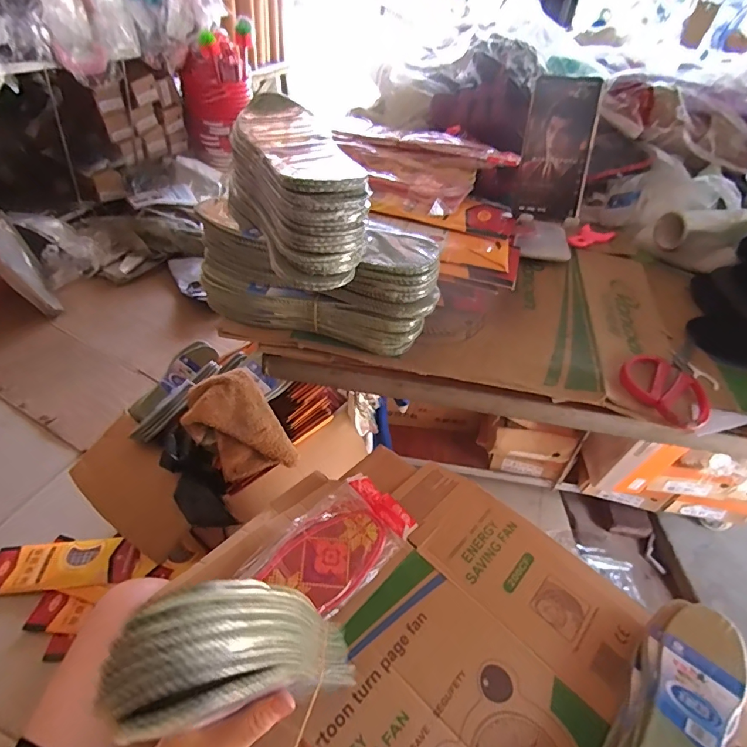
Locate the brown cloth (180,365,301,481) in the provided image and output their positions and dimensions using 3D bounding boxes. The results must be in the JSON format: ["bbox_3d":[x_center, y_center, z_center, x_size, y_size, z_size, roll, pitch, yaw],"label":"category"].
[{"bbox_3d":[-0.244,0.098,0.783,0.138,0.052,0.206,-31,93,-14],"label":"brown cloth"}]

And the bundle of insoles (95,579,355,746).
[{"bbox_3d":[-0.061,0.181,0.284,0.069,0.216,0.052,-41,54,-4],"label":"bundle of insoles"}]

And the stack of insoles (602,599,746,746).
[{"bbox_3d":[0.295,0.333,0.431,0.083,0.042,0.247,35,48,28],"label":"stack of insoles"}]

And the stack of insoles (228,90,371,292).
[{"bbox_3d":[-0.076,-0.165,0.374,0.073,0.082,0.237,-13,45,-21],"label":"stack of insoles"}]

